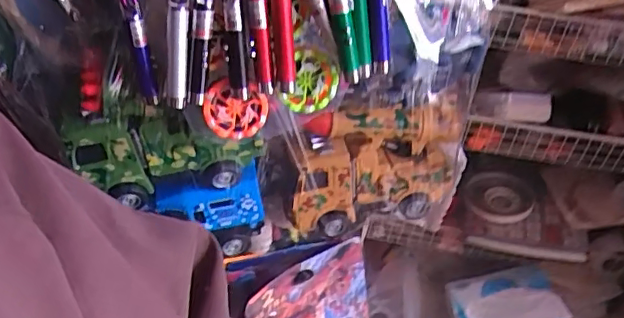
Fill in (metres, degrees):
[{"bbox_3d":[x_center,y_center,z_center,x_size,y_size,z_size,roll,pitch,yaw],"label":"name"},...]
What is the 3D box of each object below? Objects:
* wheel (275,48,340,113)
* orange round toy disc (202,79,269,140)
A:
[{"bbox_3d":[-0.004,-0.051,0.373,0.038,0.040,0.017,-14,44,-16],"label":"wheel"},{"bbox_3d":[-0.050,-0.032,0.373,0.041,0.039,0.010,-2,42,-4],"label":"orange round toy disc"}]

